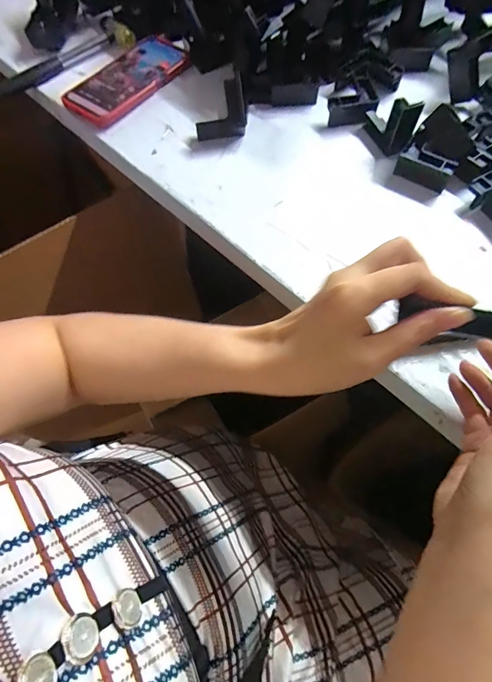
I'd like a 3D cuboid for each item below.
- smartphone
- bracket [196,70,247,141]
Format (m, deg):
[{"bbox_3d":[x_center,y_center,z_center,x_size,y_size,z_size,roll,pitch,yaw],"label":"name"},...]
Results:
[{"bbox_3d":[-0.149,-0.333,0.487,0.086,0.013,0.165,34,71,19],"label":"smartphone"},{"bbox_3d":[-0.029,-0.255,0.426,0.058,0.058,0.011,-15,43,-4],"label":"bracket"}]

